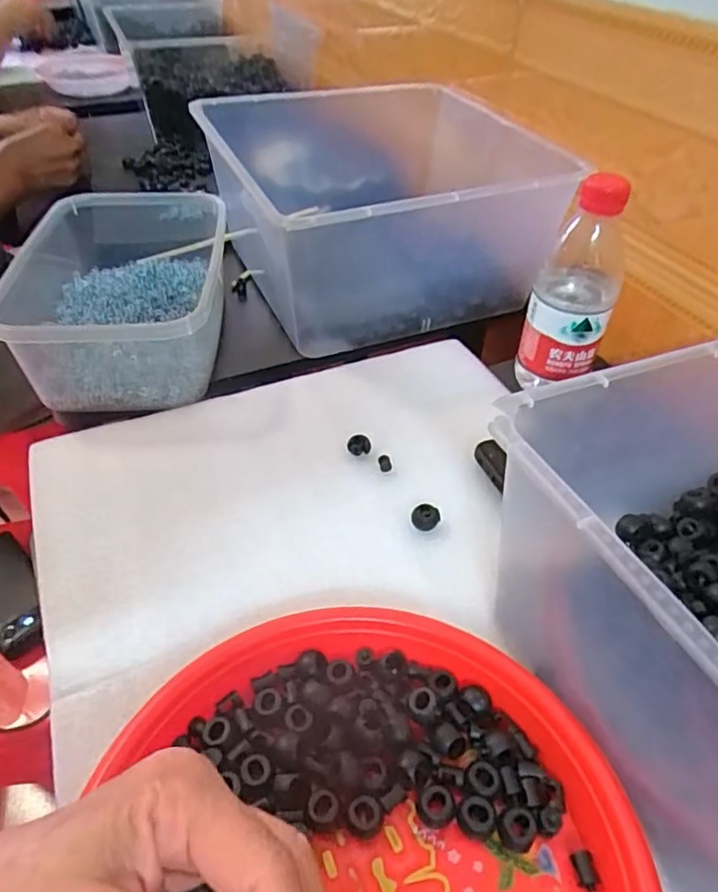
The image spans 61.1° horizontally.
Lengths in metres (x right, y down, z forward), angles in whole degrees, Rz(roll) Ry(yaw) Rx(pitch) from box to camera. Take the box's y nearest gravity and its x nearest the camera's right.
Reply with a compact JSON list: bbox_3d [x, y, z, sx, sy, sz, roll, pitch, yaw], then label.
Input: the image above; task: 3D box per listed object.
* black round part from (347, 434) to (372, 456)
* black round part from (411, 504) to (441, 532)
[{"bbox_3d":[0.000,0.000,0.459,0.018,0.014,0.011,2,44,0],"label":"black round part"},{"bbox_3d":[0.045,0.048,0.409,0.018,0.010,0.016,13,45,11],"label":"black round part"}]

